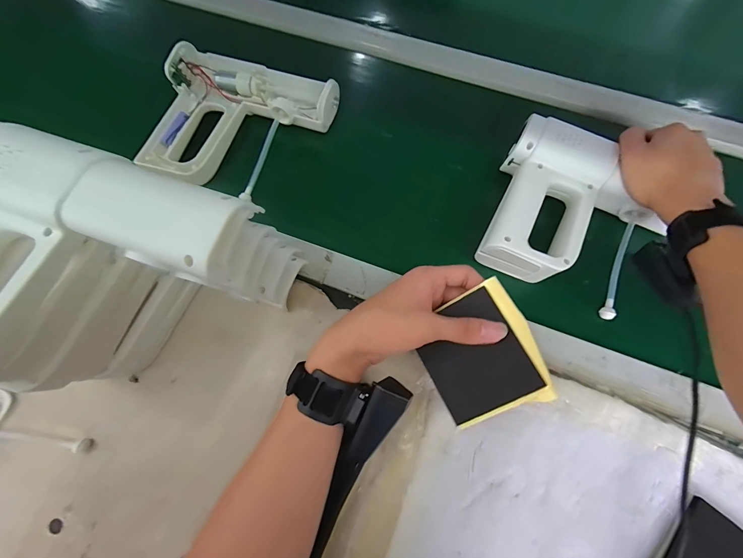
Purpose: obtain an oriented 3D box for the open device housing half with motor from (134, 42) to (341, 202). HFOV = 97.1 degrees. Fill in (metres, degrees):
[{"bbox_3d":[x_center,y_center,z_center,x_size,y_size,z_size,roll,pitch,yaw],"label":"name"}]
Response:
[{"bbox_3d":[-0.172,-0.192,0.407,0.204,0.055,0.172,21,74,8],"label":"open device housing half with motor"}]

